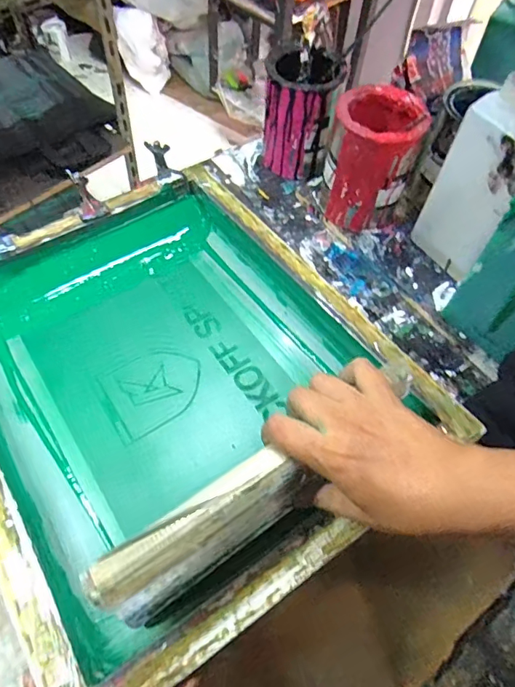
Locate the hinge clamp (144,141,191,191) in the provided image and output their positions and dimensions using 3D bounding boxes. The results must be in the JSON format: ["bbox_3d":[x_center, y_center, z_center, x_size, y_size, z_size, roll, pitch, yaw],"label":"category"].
[{"bbox_3d":[-0.124,-0.237,0.633,0.036,0.023,0.078,-40,104,-24],"label":"hinge clamp"}]

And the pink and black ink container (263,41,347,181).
[{"bbox_3d":[0.063,-0.328,0.680,0.092,0.144,0.098,17,59,7],"label":"pink and black ink container"}]

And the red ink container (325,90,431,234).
[{"bbox_3d":[0.145,-0.232,0.619,0.104,0.160,0.113,15,59,6],"label":"red ink container"}]

